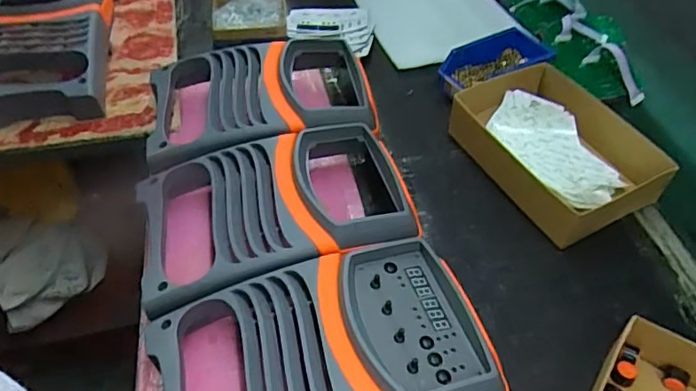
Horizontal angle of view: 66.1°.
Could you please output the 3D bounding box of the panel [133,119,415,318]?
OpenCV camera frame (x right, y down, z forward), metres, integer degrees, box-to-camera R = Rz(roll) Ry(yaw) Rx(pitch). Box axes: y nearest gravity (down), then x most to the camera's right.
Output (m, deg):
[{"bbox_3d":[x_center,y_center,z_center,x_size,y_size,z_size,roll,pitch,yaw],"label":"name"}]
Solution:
[{"bbox_3d":[-0.091,0.020,0.668,0.317,0.089,0.233,-12,48,-11],"label":"panel"}]

